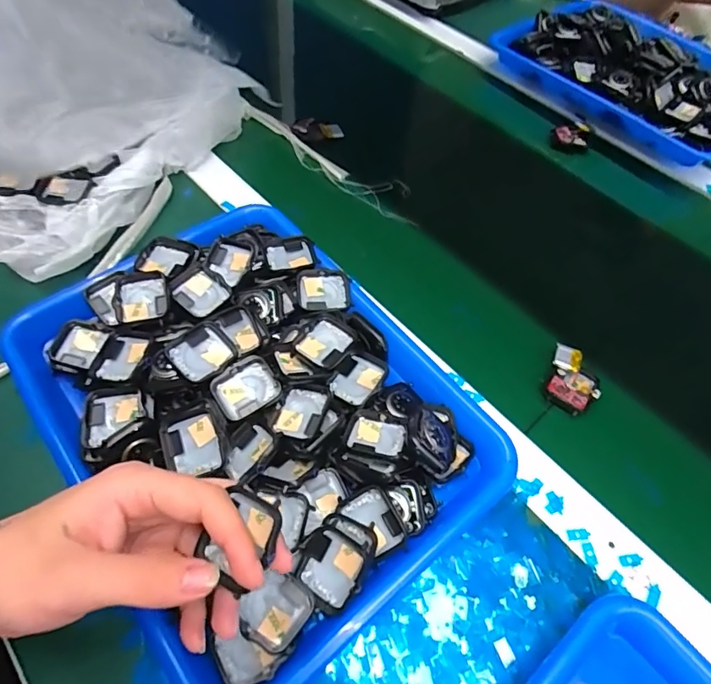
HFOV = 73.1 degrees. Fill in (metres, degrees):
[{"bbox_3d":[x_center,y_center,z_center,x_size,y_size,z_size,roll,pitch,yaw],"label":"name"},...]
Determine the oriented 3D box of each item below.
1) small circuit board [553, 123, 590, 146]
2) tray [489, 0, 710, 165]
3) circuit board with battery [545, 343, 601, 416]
[{"bbox_3d":[0.260,-0.249,0.576,0.039,0.019,0.030,24,60,12],"label":"small circuit board"},{"bbox_3d":[0.372,-0.354,0.621,0.237,0.052,0.326,-36,66,-22],"label":"tray"},{"bbox_3d":[0.179,0.031,0.392,0.039,0.011,0.056,19,59,9],"label":"circuit board with battery"}]

